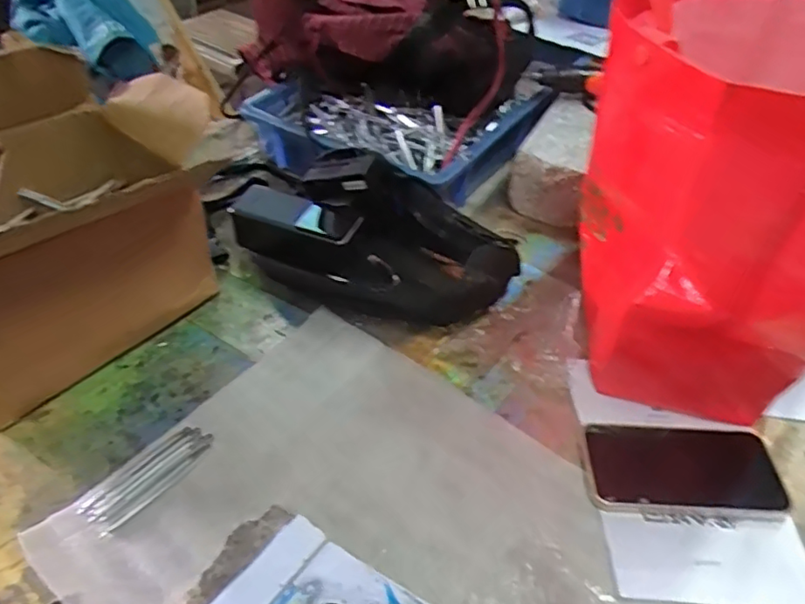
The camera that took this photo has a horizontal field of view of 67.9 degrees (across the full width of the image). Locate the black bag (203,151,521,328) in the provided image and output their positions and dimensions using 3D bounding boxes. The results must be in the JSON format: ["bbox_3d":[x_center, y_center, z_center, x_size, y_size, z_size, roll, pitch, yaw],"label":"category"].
[{"bbox_3d":[-0.070,-0.089,0.627,0.357,0.096,0.149,30,51,24],"label":"black bag"}]

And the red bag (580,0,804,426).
[{"bbox_3d":[0.251,-0.078,0.481,0.212,0.293,0.238,23,48,19],"label":"red bag"}]

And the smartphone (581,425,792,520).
[{"bbox_3d":[0.219,0.132,0.476,0.150,0.010,0.078,4,45,1],"label":"smartphone"}]

